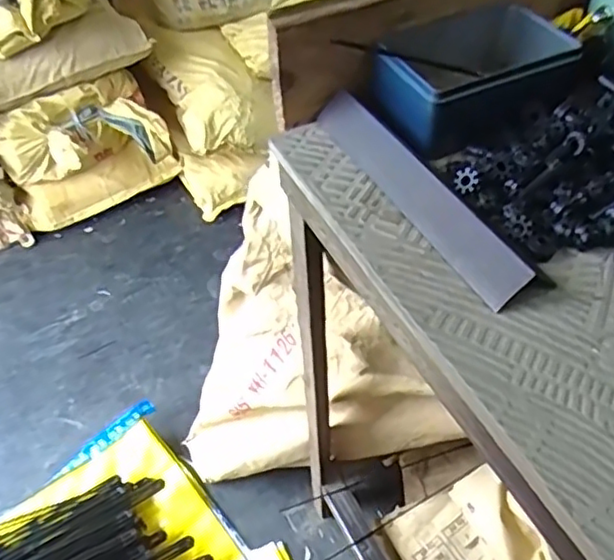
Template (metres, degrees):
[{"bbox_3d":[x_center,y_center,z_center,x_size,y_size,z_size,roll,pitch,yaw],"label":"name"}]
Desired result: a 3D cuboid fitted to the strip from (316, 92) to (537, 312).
[{"bbox_3d":[0.076,-0.069,0.476,0.034,0.007,0.238,-47,51,15],"label":"strip"}]

